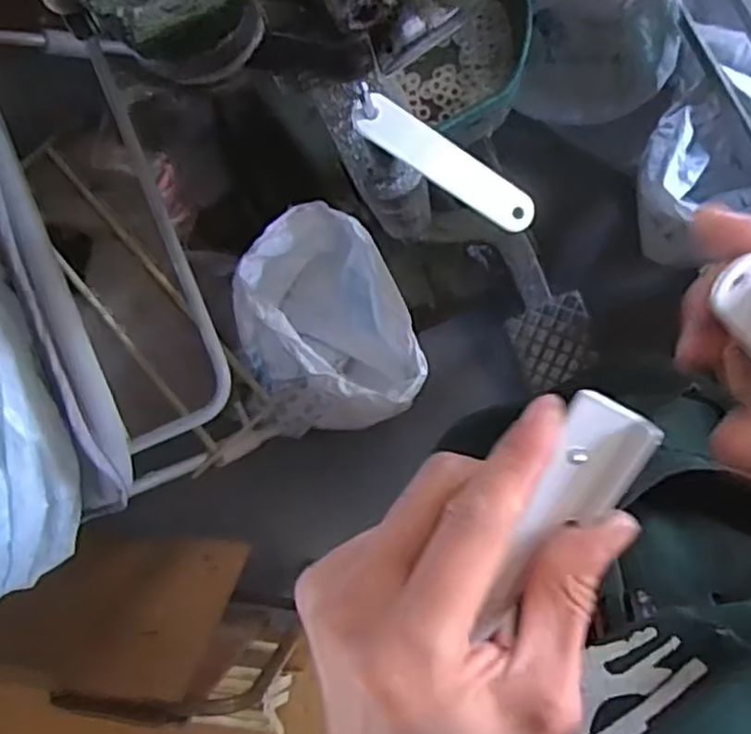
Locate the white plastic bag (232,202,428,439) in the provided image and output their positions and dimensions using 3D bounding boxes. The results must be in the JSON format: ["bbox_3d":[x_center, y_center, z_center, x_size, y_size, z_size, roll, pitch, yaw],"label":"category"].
[{"bbox_3d":[-0.073,-0.067,1.116,0.257,0.258,0.325,-13,88,7],"label":"white plastic bag"}]

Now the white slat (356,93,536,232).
[{"bbox_3d":[0.032,-0.084,0.306,0.083,0.004,0.019,30,93,-16],"label":"white slat"}]

